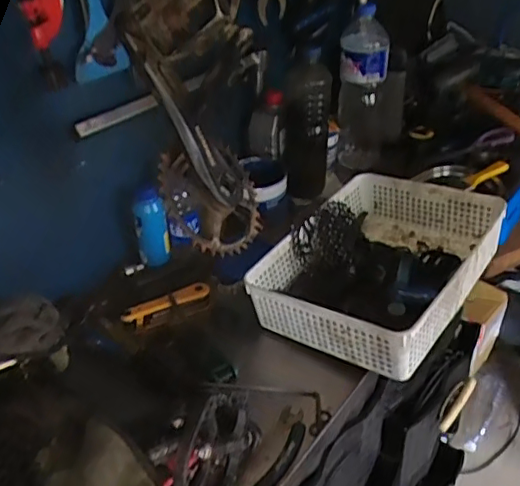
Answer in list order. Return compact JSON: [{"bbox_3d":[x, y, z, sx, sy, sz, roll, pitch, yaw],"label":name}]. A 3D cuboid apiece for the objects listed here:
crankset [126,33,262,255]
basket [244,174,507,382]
[{"bbox_3d":[-0.067,-0.092,0.574,0.043,0.246,0.126,-11,29,33],"label":"crankset"},{"bbox_3d":[0.169,0.028,0.805,0.255,0.097,0.320,21,44,31],"label":"basket"}]

